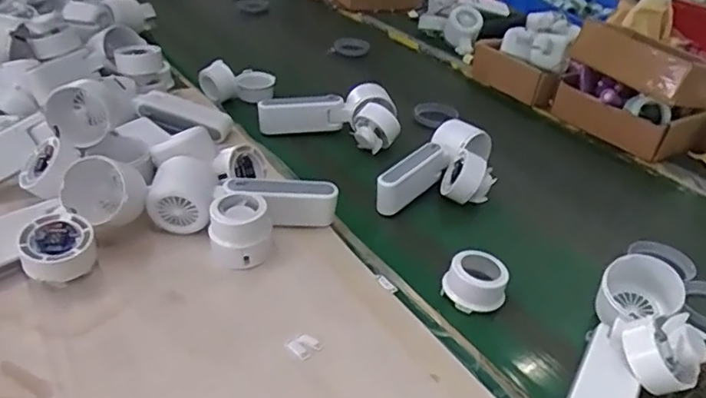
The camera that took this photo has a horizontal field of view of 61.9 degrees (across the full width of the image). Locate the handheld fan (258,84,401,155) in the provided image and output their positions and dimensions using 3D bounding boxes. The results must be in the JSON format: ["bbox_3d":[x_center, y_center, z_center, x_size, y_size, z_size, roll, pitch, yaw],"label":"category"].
[{"bbox_3d":[-0.025,-0.109,0.742,0.173,0.058,0.069,14,35,12],"label":"handheld fan"}]

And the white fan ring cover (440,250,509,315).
[{"bbox_3d":[0.106,0.068,0.509,0.053,0.026,0.052,14,35,13],"label":"white fan ring cover"}]

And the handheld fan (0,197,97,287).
[{"bbox_3d":[-0.264,0.047,0.466,0.101,0.047,0.083,-26,44,-37],"label":"handheld fan"}]

